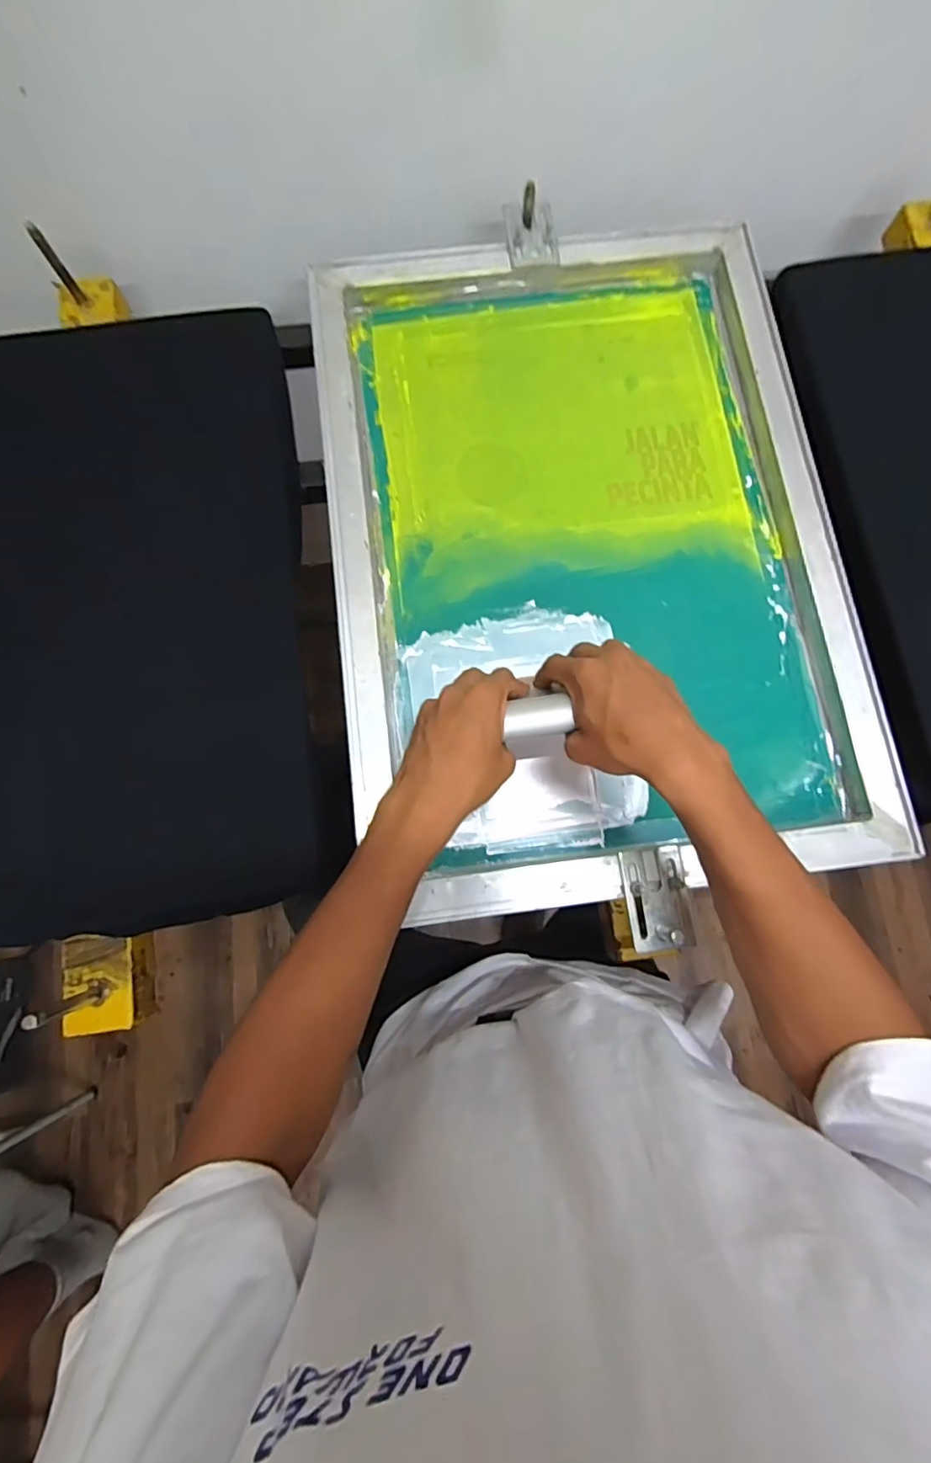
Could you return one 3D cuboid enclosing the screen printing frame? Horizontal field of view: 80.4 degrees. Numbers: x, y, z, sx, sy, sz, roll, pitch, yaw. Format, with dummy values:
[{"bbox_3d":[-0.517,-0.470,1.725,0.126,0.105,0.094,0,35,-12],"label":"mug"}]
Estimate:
[{"bbox_3d":[0.112,-0.185,0.528,0.463,0.035,0.652,-7,80,-2],"label":"screen printing frame"}]

